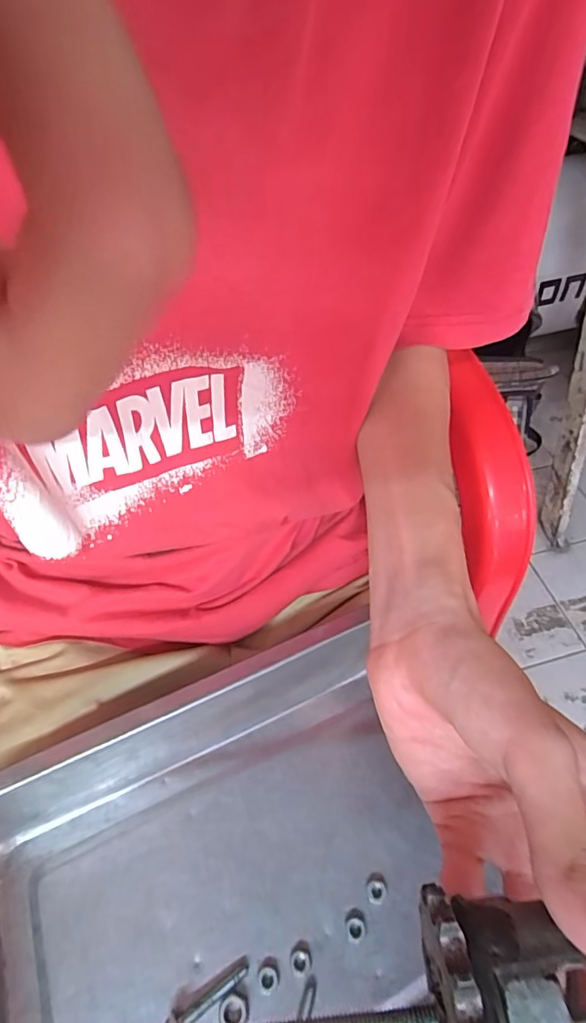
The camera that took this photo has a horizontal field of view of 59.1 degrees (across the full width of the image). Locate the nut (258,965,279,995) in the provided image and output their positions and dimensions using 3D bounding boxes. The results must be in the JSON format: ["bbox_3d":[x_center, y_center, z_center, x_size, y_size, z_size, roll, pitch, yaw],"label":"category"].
[{"bbox_3d":[-0.012,0.225,0.249,0.010,0.004,0.010,-1,50,1],"label":"nut"}]

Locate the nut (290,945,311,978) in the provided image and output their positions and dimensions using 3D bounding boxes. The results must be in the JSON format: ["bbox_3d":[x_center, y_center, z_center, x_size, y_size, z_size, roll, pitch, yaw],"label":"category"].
[{"bbox_3d":[0.004,0.220,0.252,0.010,0.004,0.011,-1,50,1],"label":"nut"}]

